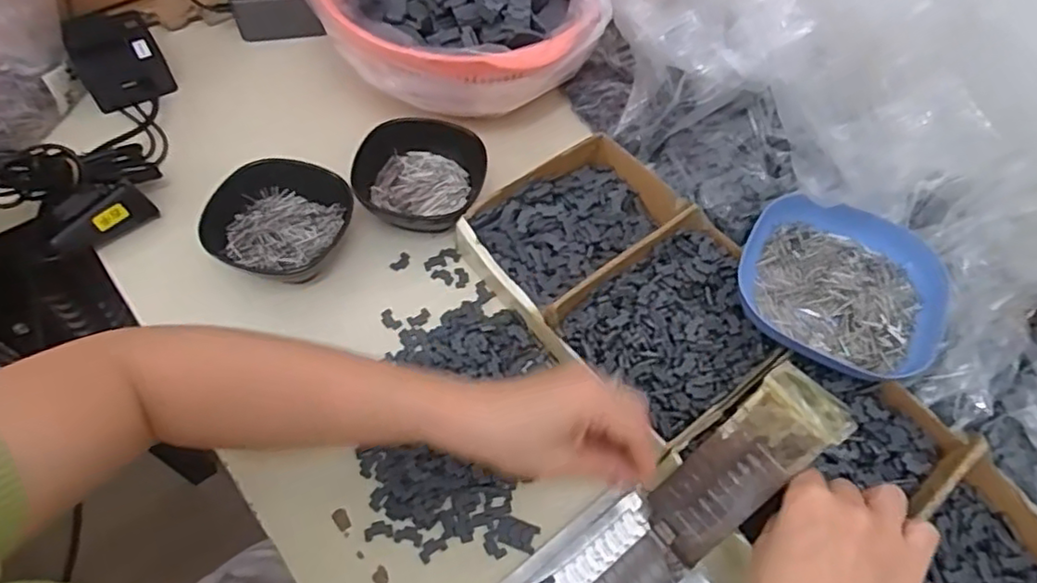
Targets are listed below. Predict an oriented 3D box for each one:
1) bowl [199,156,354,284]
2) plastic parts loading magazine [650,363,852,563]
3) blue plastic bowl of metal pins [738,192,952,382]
[{"bbox_3d":[-0.191,-0.056,0.523,0.100,0.050,0.102,2,58,-3],"label":"bowl"},{"bbox_3d":[0.140,0.110,0.398,0.136,0.007,0.050,-46,67,8],"label":"plastic parts loading magazine"},{"bbox_3d":[0.239,-0.004,0.474,0.140,0.035,0.132,2,58,-3],"label":"blue plastic bowl of metal pins"}]

